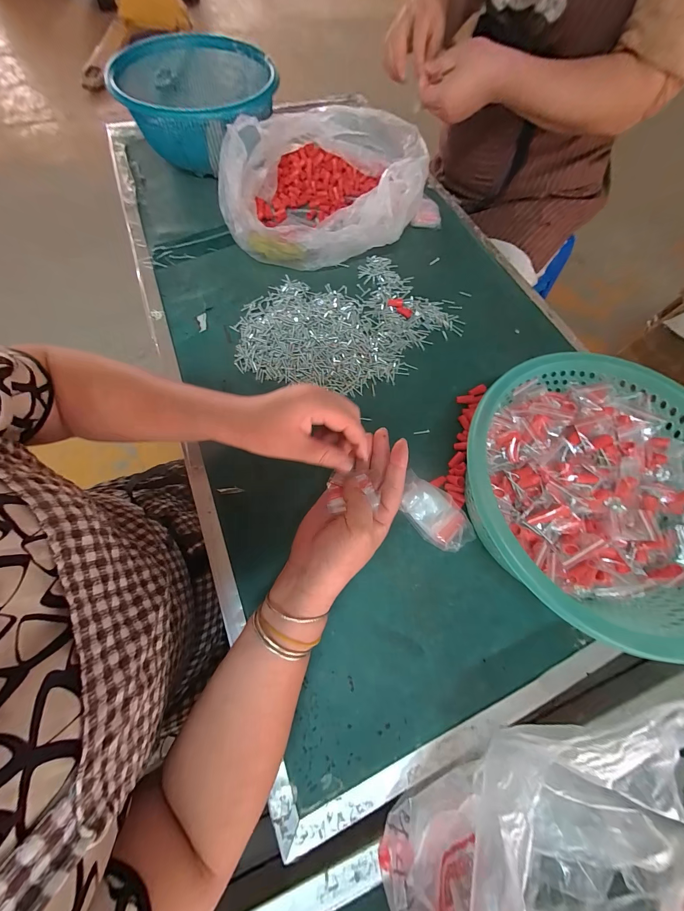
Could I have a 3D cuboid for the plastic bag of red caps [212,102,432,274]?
[{"bbox_3d":[-0.033,-0.475,0.515,0.337,0.086,0.325,12,68,4],"label":"plastic bag of red caps"}]

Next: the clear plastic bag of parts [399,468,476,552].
[{"bbox_3d":[0.104,0.067,0.338,0.053,0.021,0.097,-40,74,-15],"label":"clear plastic bag of parts"}]

